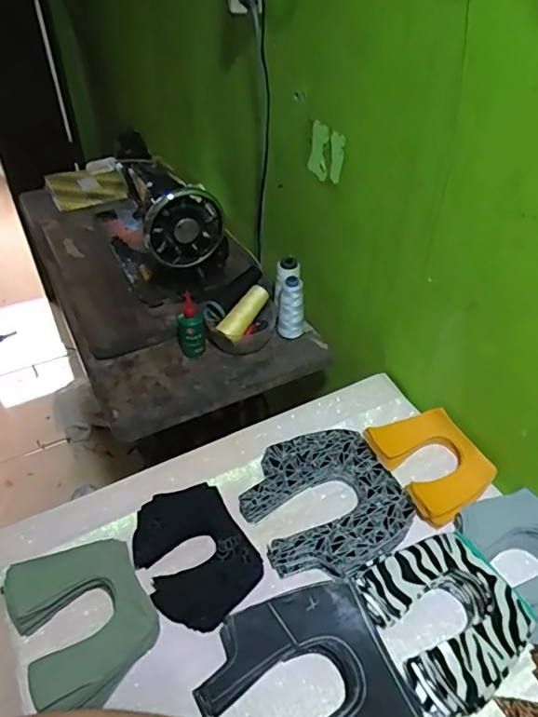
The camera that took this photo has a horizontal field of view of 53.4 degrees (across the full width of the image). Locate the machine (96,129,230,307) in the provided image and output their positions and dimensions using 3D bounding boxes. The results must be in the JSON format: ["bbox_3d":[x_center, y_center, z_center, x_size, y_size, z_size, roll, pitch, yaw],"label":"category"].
[{"bbox_3d":[-0.229,-0.301,1.061,0.179,0.218,0.410,-18,46,-19],"label":"machine"}]

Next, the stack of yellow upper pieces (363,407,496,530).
[{"bbox_3d":[0.223,0.138,0.727,0.124,0.028,0.157,-16,45,-17],"label":"stack of yellow upper pieces"}]

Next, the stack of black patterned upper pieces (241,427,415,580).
[{"bbox_3d":[0.071,0.183,0.689,0.187,0.029,0.198,-19,46,-20],"label":"stack of black patterned upper pieces"}]

